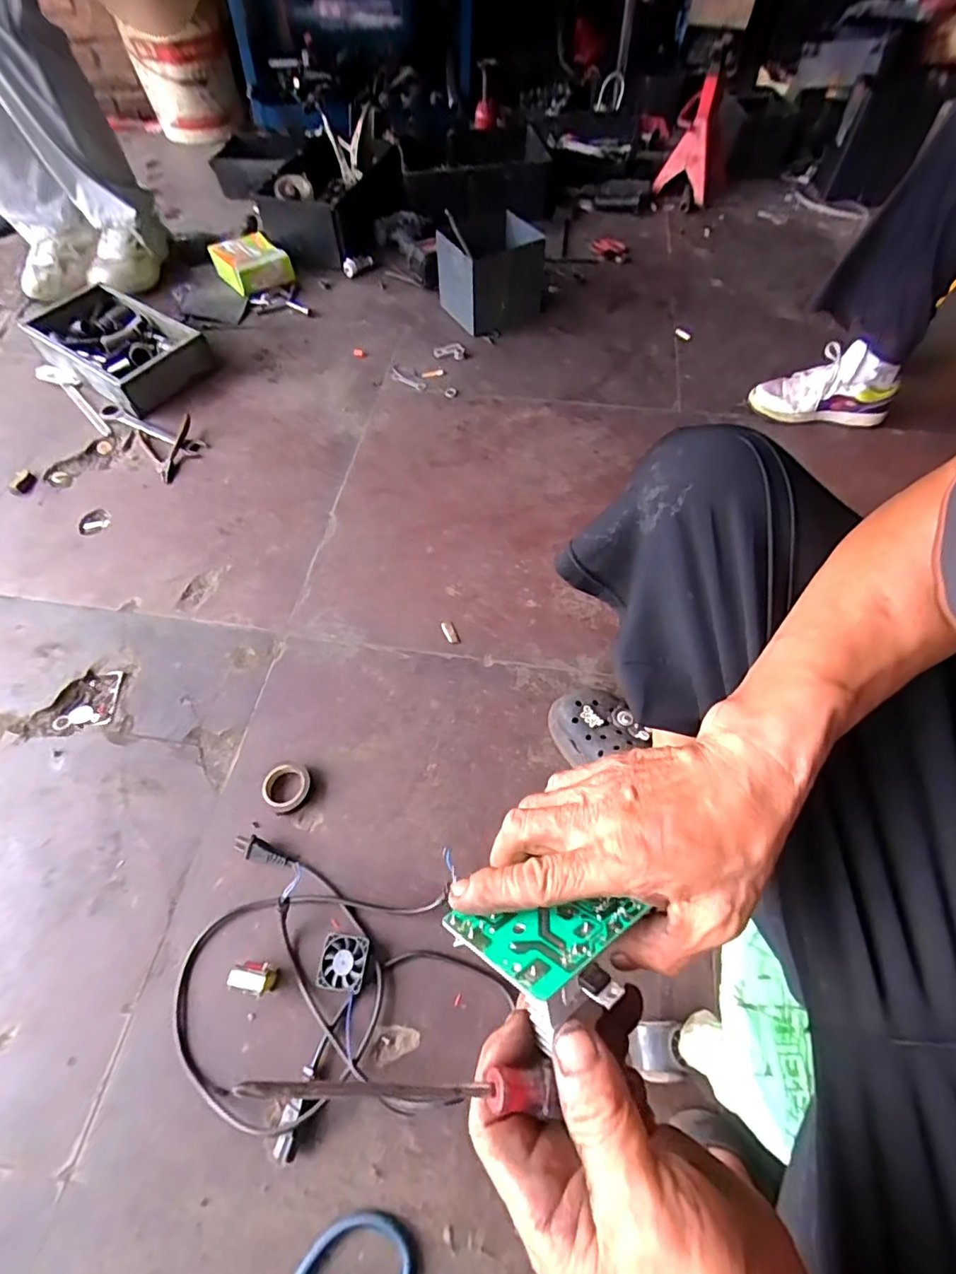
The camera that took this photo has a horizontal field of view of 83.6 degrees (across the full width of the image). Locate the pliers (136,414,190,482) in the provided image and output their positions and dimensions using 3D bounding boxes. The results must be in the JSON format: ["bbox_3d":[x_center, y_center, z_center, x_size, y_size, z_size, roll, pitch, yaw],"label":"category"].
[{"bbox_3d":[-0.575,-0.346,0.989,0.099,0.016,0.154,-19,61,-10],"label":"pliers"}]

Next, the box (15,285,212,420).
[{"bbox_3d":[-0.742,-0.601,1.105,0.357,0.079,0.206,31,65,17],"label":"box"}]

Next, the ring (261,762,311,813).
[{"bbox_3d":[-0.241,0.185,0.671,0.060,0.014,0.060,0,60,1],"label":"ring"}]

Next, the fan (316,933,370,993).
[{"bbox_3d":[-0.145,0.348,0.573,0.051,0.015,0.051,6,60,4],"label":"fan"}]

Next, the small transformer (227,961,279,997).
[{"bbox_3d":[-0.234,0.357,0.559,0.038,0.037,0.027,12,61,7],"label":"small transformer"}]

